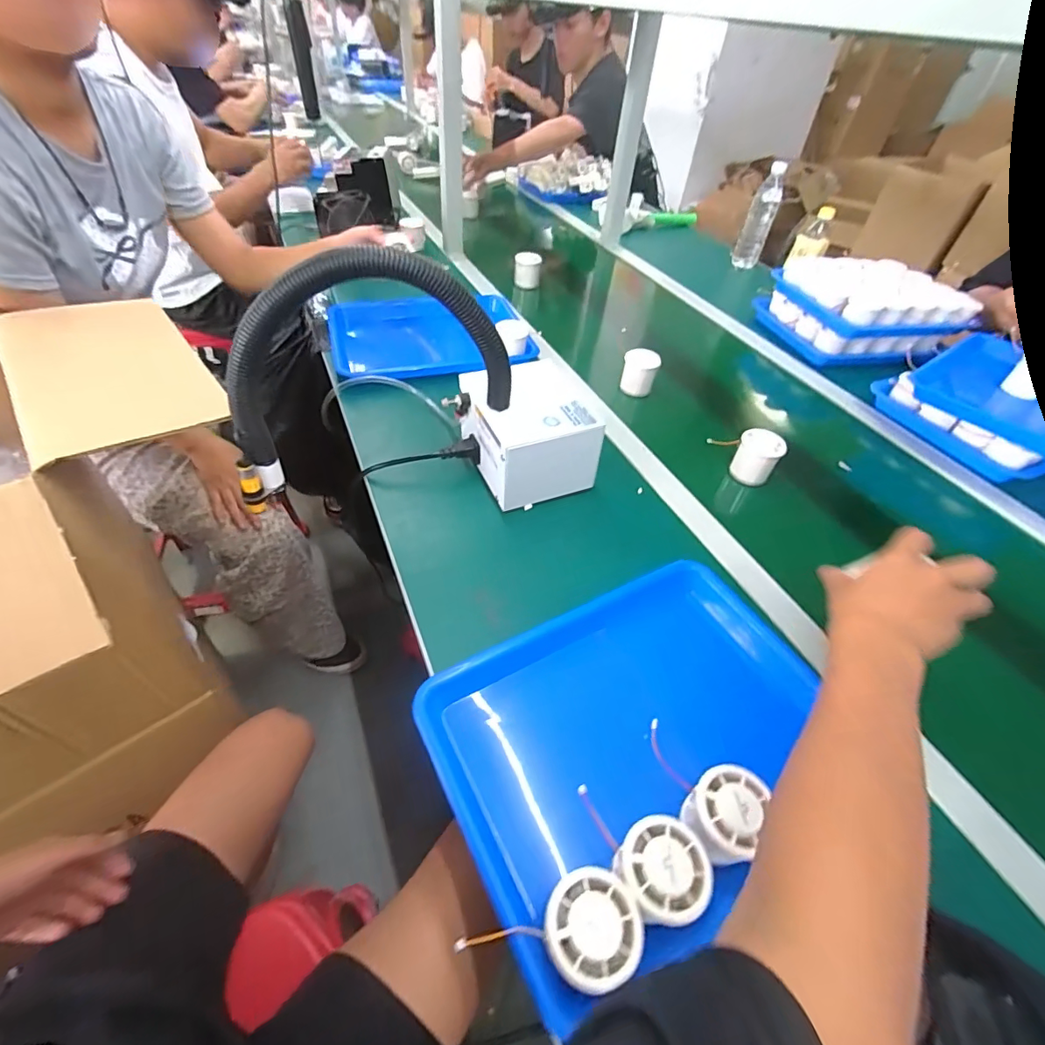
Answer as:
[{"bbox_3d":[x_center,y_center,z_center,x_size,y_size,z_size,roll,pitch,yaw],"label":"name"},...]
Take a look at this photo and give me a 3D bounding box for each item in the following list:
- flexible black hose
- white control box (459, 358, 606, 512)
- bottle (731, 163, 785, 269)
[{"bbox_3d":[-0.157,-0.170,0.506,0.288,0.199,0.036,-10,47,-15],"label":"flexible black hose"},{"bbox_3d":[0.007,-0.117,0.636,0.131,0.107,0.151,-15,49,-19],"label":"white control box"},{"bbox_3d":[0.601,-0.770,1.250,0.068,0.217,0.071,22,48,15],"label":"bottle"}]

